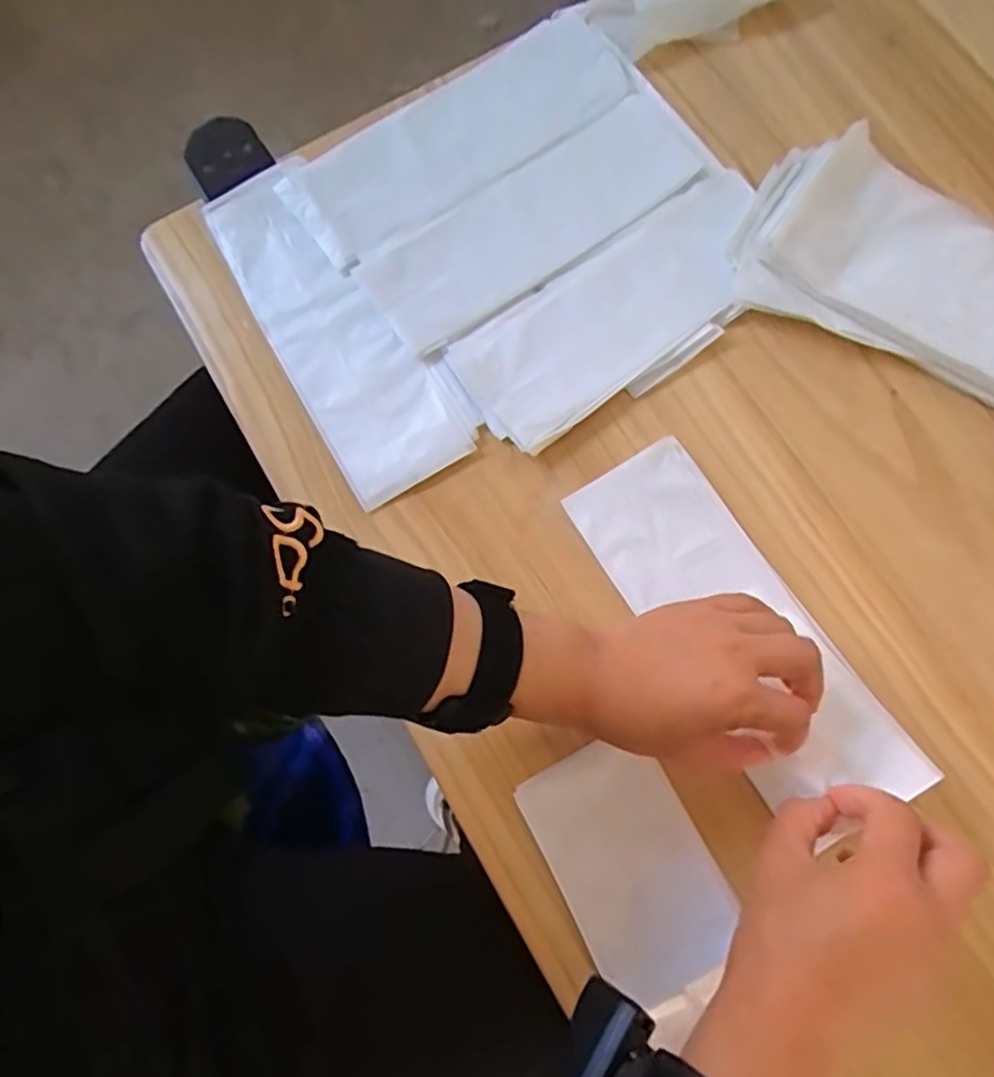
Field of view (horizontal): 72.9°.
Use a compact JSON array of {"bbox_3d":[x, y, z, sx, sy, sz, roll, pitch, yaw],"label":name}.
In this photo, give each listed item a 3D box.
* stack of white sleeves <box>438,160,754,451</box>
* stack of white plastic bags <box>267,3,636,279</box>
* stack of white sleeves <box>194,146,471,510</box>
[{"bbox_3d":[0.089,-0.156,0.461,0.244,0.010,0.100,-35,79,-7],"label":"stack of white sleeves"},{"bbox_3d":[-0.028,-0.294,0.491,0.258,0.009,0.090,-34,78,-7],"label":"stack of white plastic bags"},{"bbox_3d":[-0.116,-0.146,0.466,0.089,0.013,0.257,-30,78,-6],"label":"stack of white sleeves"}]

